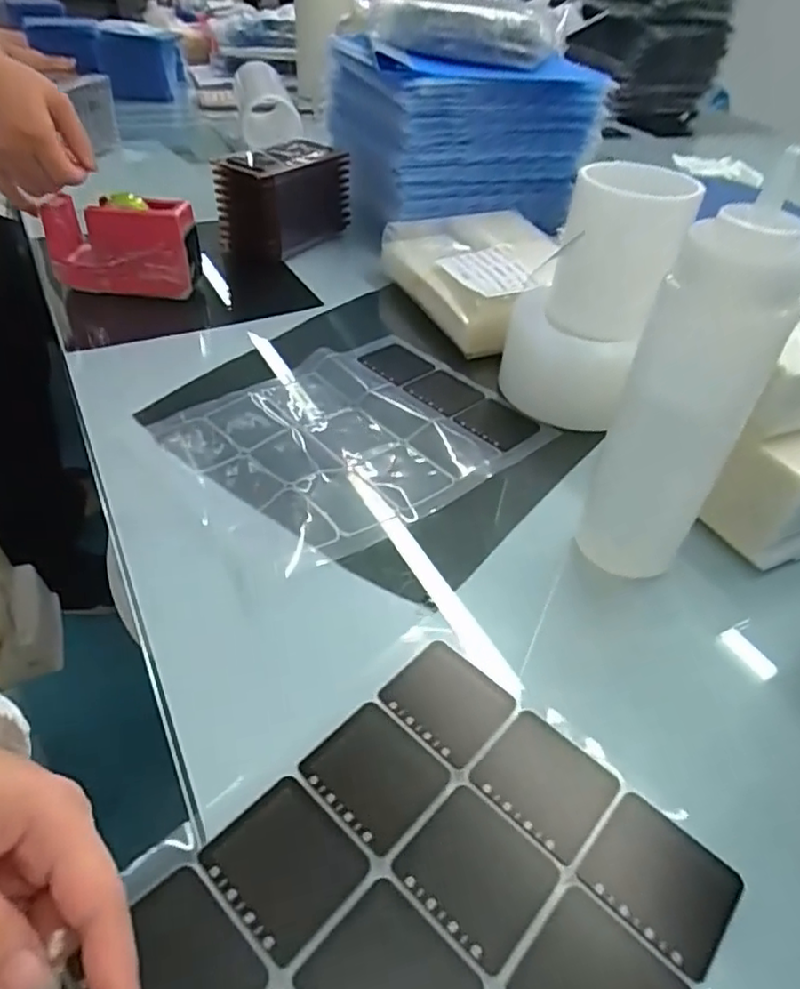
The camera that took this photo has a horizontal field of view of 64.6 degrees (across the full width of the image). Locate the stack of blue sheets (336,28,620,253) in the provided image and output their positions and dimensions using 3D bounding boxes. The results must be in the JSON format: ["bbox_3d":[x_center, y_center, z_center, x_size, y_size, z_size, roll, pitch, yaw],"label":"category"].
[{"bbox_3d":[0.068,-0.450,0.784,0.263,0.158,0.237,-7,43,-14],"label":"stack of blue sheets"}]

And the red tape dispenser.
[{"bbox_3d":[-0.274,-0.243,0.623,0.139,0.084,0.065,10,42,5],"label":"red tape dispenser"}]

